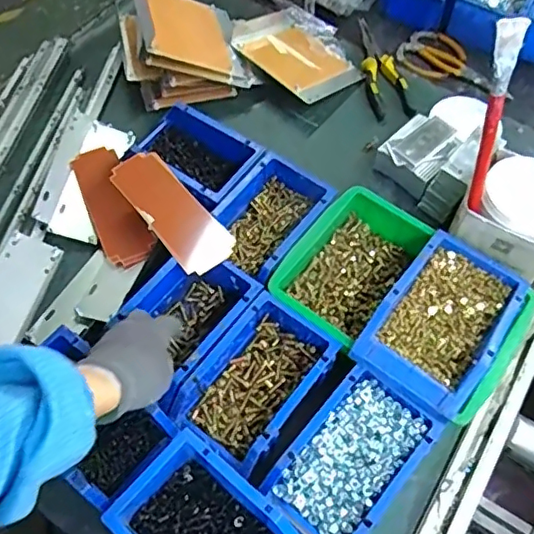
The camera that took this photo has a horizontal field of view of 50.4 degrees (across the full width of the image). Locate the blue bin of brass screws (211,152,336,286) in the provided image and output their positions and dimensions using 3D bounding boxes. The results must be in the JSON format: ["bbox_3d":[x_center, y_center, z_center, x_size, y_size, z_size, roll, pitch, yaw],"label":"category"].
[{"bbox_3d":[-0.003,-0.049,0.681,0.106,0.071,0.144,33,65,16],"label":"blue bin of brass screws"}]

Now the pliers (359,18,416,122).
[{"bbox_3d":[0.168,-0.300,0.852,0.055,0.021,0.204,-6,61,-5],"label":"pliers"}]

